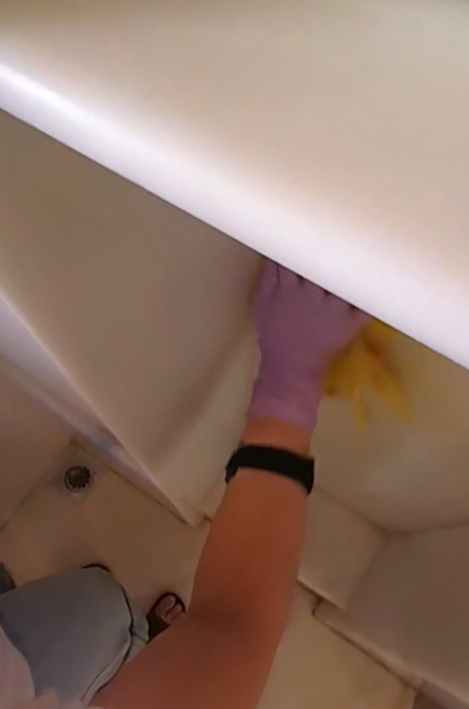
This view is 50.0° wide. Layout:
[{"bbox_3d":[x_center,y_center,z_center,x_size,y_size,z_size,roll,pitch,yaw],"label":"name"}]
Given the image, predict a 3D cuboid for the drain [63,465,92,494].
[{"bbox_3d":[-0.416,0.329,1.335,0.067,0.020,0.069,0,68,-1],"label":"drain"}]

